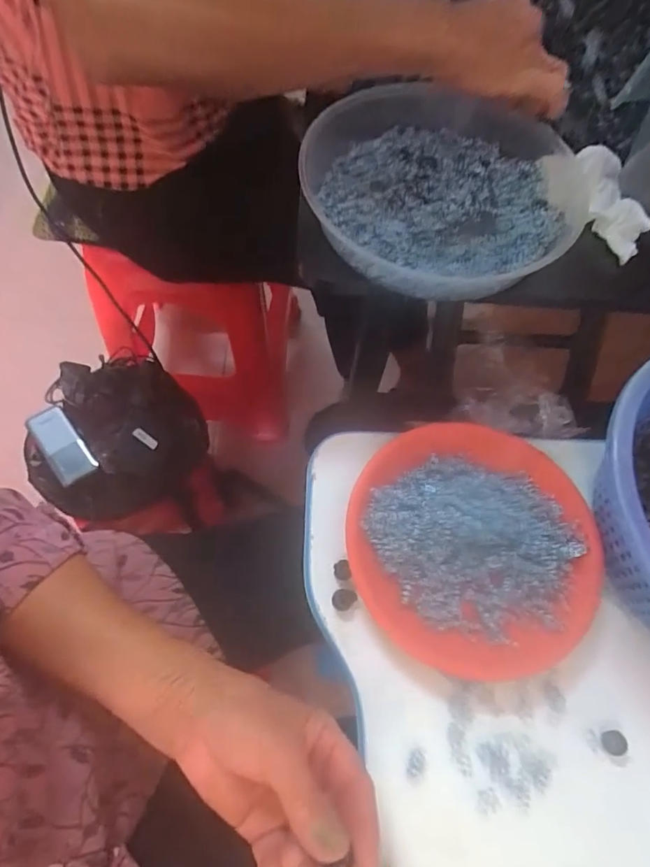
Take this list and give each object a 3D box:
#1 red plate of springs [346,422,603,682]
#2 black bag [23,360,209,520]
[{"bbox_3d":[0.119,0.082,0.396,0.194,0.034,0.188,1,64,-3],"label":"red plate of springs"},{"bbox_3d":[-0.315,0.006,0.758,0.256,0.088,0.226,-28,69,-16],"label":"black bag"}]

